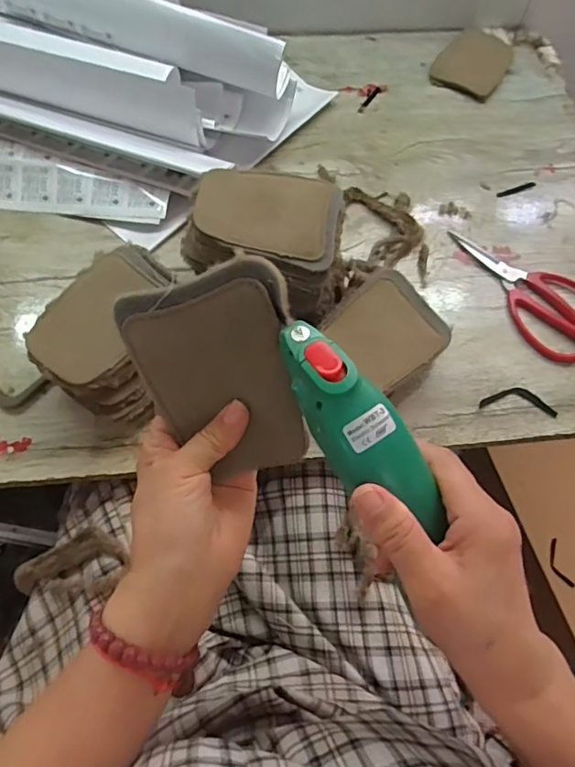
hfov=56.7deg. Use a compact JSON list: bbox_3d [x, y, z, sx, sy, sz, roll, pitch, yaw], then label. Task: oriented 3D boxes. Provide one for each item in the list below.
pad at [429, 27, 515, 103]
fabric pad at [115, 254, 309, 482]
[{"bbox_3d":[0.245,-0.422,0.699,0.085,0.014,0.105,30,67,11],"label":"pad"},{"bbox_3d":[-0.037,-0.002,0.307,0.092,0.122,0.008,-14,23,8],"label":"fabric pad"}]

